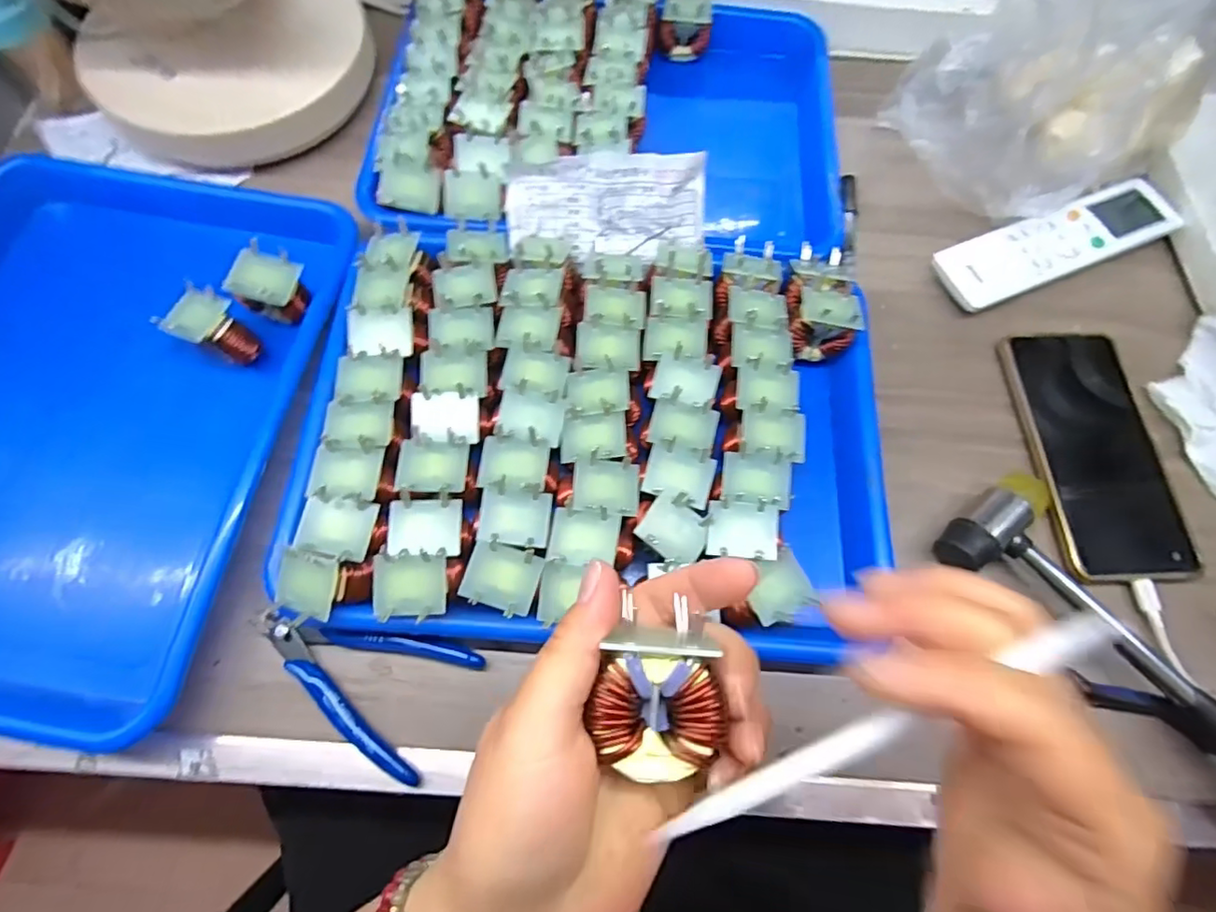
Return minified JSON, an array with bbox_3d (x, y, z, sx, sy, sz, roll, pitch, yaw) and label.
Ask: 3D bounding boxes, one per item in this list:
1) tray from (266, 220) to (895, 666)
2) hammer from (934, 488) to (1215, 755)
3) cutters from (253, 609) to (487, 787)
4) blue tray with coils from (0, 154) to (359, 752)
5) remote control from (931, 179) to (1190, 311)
[{"bbox_3d":[-0.004,-0.017,0.335,0.325,0.052,0.243,4,70,-1],"label":"tray"},{"bbox_3d":[0.301,0.121,0.300,0.266,0.048,0.061,44,74,13],"label":"hammer"},{"bbox_3d":[-0.132,0.121,0.299,0.121,0.018,0.063,13,70,2],"label":"cutters"},{"bbox_3d":[-0.310,-0.027,0.337,0.250,0.054,0.342,8,70,1],"label":"blue tray with coils"},{"bbox_3d":[0.324,-0.153,0.413,0.191,0.015,0.049,-22,72,-10],"label":"remote control"}]

